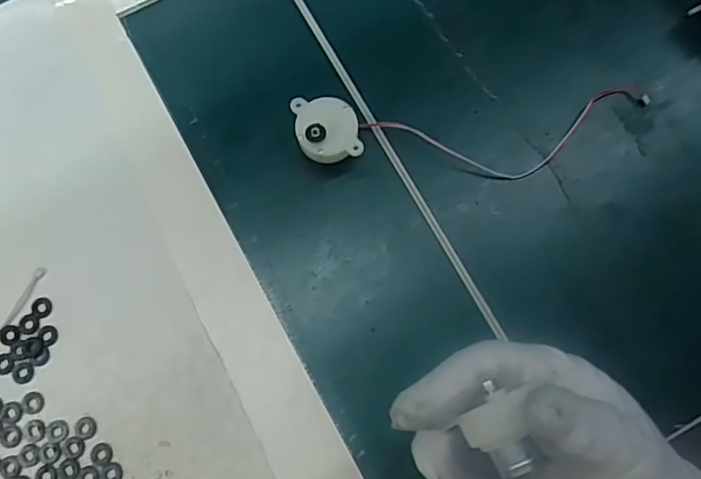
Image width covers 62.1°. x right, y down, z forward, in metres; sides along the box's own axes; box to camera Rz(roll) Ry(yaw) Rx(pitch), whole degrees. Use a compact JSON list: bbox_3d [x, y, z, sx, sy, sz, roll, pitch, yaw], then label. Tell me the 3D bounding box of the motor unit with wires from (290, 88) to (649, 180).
[{"bbox_3d":[0.068,-0.058,0.309,0.192,0.029,0.046,-5,76,0],"label":"motor unit with wires"}]

